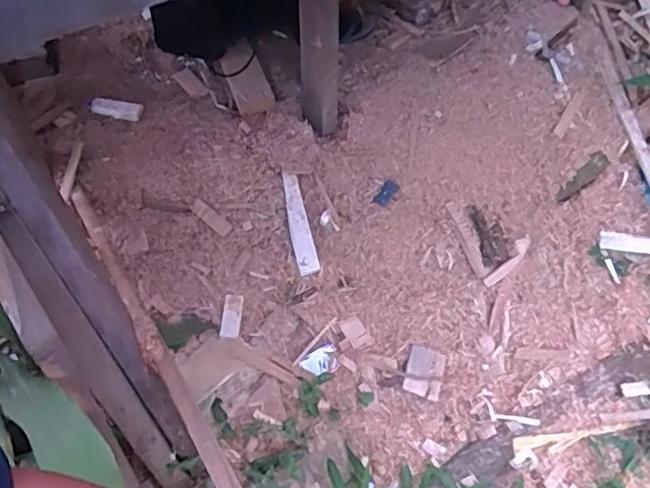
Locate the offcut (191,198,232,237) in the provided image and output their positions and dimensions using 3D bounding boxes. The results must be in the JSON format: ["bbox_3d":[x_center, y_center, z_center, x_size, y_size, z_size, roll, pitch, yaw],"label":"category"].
[{"bbox_3d":[-0.257,-0.058,1.311,0.102,0.005,0.031,43,75,-11],"label":"offcut"}]

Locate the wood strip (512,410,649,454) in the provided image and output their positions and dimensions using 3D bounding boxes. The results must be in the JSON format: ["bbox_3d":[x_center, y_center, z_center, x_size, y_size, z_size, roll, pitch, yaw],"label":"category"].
[{"bbox_3d":[0.606,0.434,1.350,0.355,0.016,0.046,-13,76,-7],"label":"wood strip"}]

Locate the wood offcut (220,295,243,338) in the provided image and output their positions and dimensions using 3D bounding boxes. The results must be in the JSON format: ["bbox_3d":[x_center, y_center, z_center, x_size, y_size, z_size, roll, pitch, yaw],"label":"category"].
[{"bbox_3d":[-0.205,0.159,1.288,0.040,0.013,0.096,6,71,2],"label":"wood offcut"}]

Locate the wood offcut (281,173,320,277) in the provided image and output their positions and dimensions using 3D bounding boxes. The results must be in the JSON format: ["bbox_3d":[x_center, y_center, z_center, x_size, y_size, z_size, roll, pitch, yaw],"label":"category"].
[{"bbox_3d":[-0.059,-0.047,1.334,0.045,0.022,0.238,-11,77,-10],"label":"wood offcut"}]

